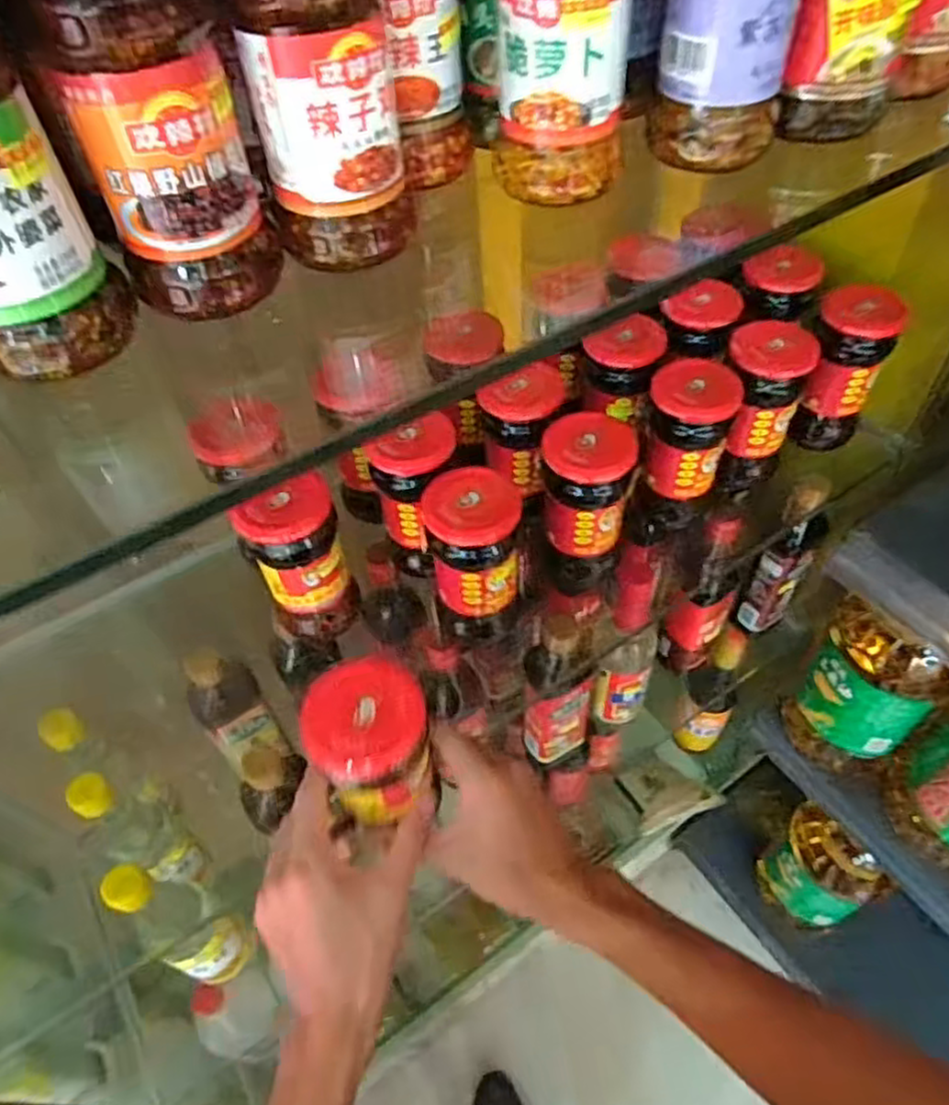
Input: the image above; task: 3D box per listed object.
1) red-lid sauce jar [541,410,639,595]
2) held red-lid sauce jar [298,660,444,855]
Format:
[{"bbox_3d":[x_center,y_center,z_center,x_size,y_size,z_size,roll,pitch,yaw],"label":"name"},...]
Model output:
[{"bbox_3d":[0.083,-0.035,0.544,0.060,0.124,0.062,-2,50,3],"label":"red-lid sauce jar"},{"bbox_3d":[-0.057,0.115,0.418,0.064,0.097,0.063,-15,51,-8],"label":"held red-lid sauce jar"}]

